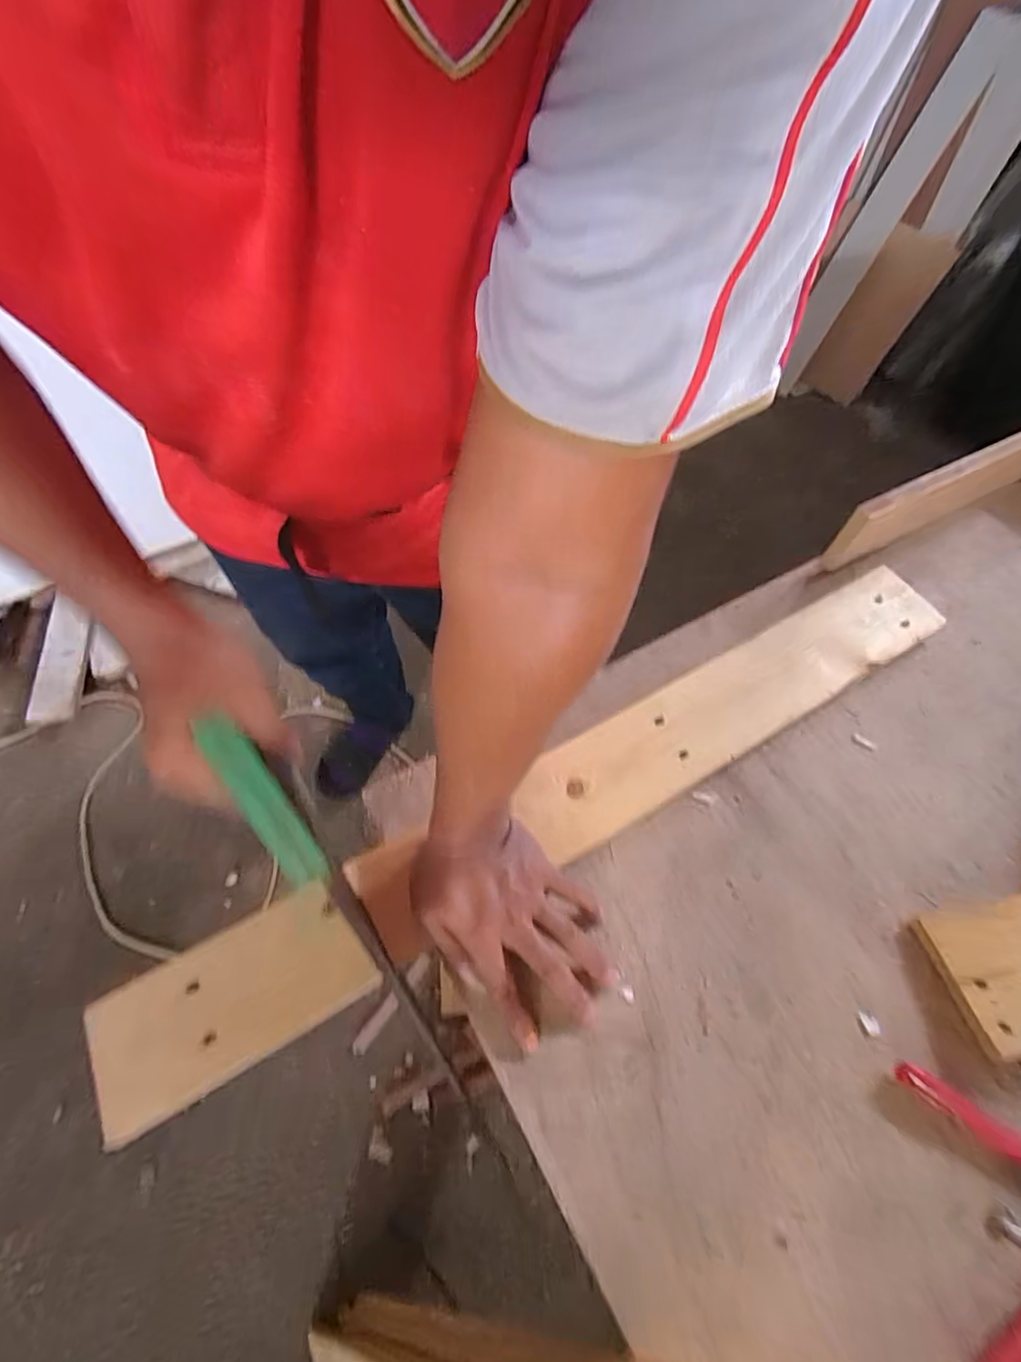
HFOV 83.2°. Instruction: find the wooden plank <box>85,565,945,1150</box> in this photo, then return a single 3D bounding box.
[{"bbox_3d":[0.077,0.091,0.511,0.822,0.028,0.090,-26,62,-16],"label":"wooden plank"}]

